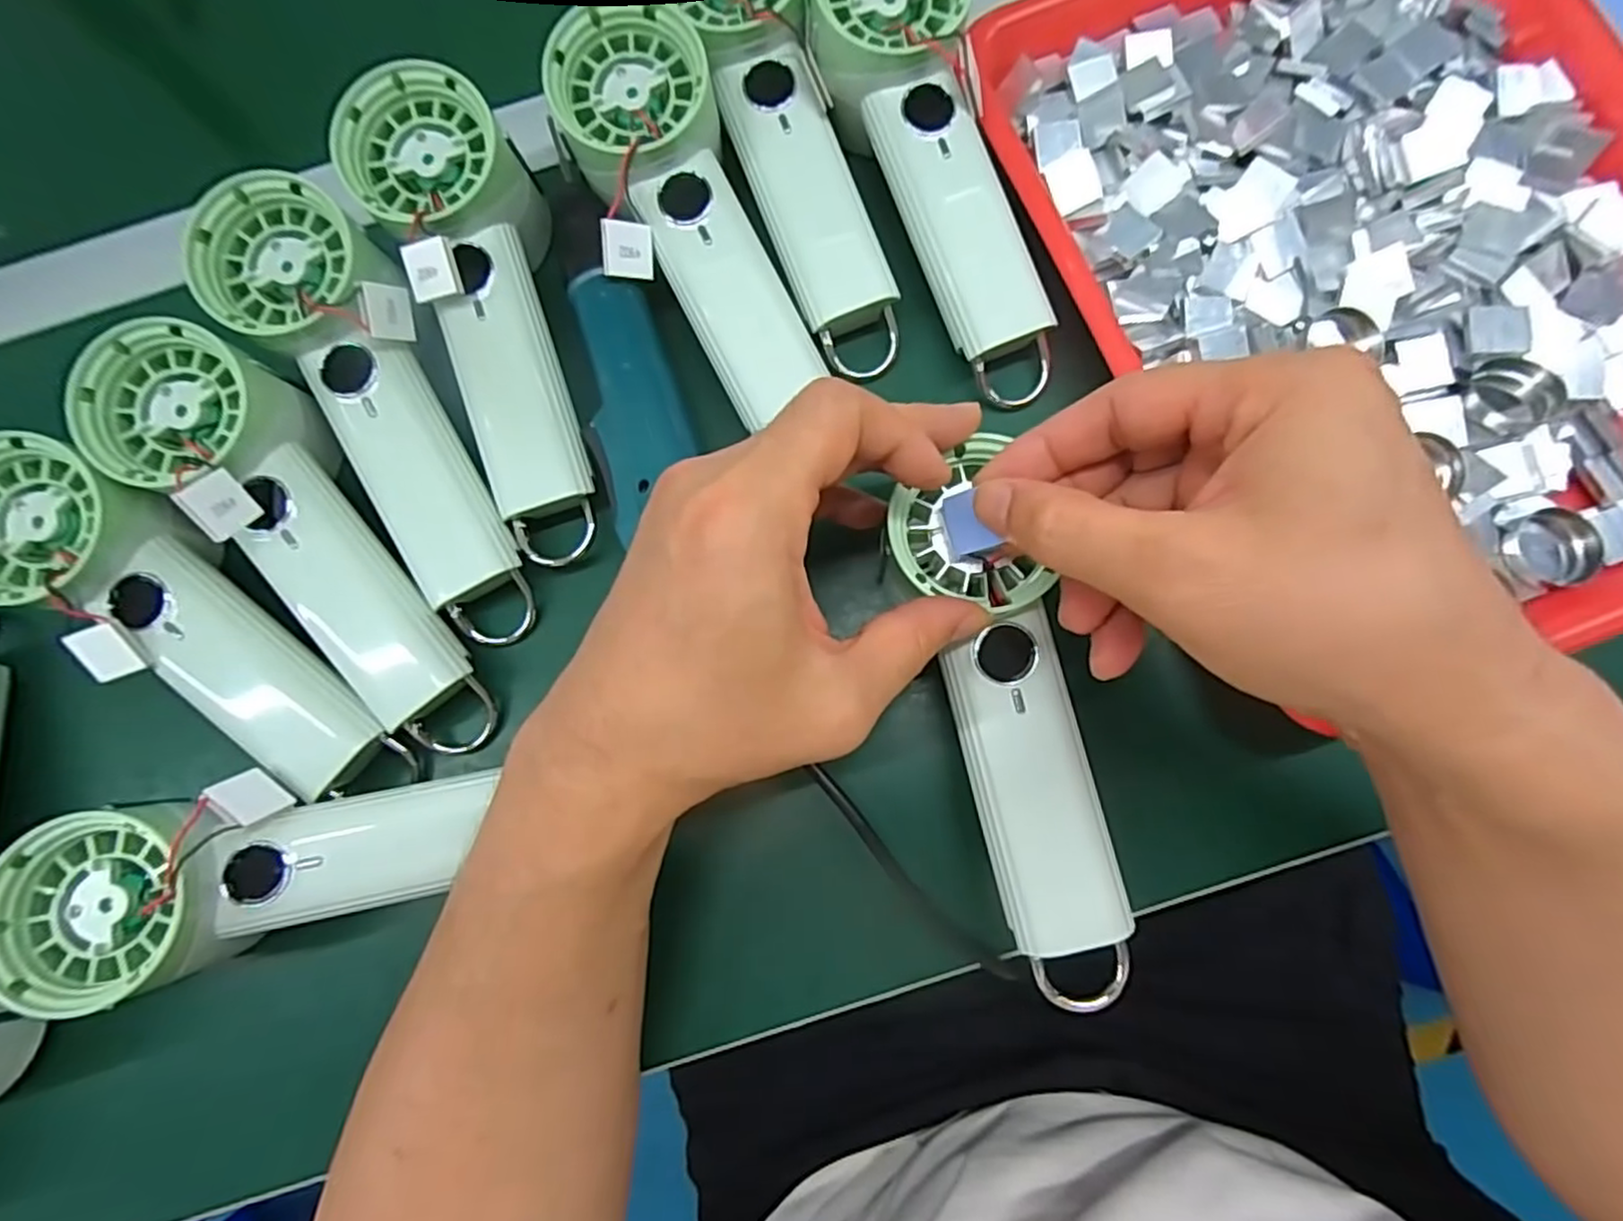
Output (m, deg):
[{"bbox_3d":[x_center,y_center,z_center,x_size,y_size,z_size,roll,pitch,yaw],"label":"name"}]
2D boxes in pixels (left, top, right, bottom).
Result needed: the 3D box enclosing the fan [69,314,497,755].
[{"bbox_3d":[-0.196,-0.025,0.272,0.057,0.047,0.191,-38,95,-2],"label":"fan"}]

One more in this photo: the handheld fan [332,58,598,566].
[{"bbox_3d":[-0.131,-0.117,0.295,0.061,0.052,0.197,-17,95,2],"label":"handheld fan"}]

